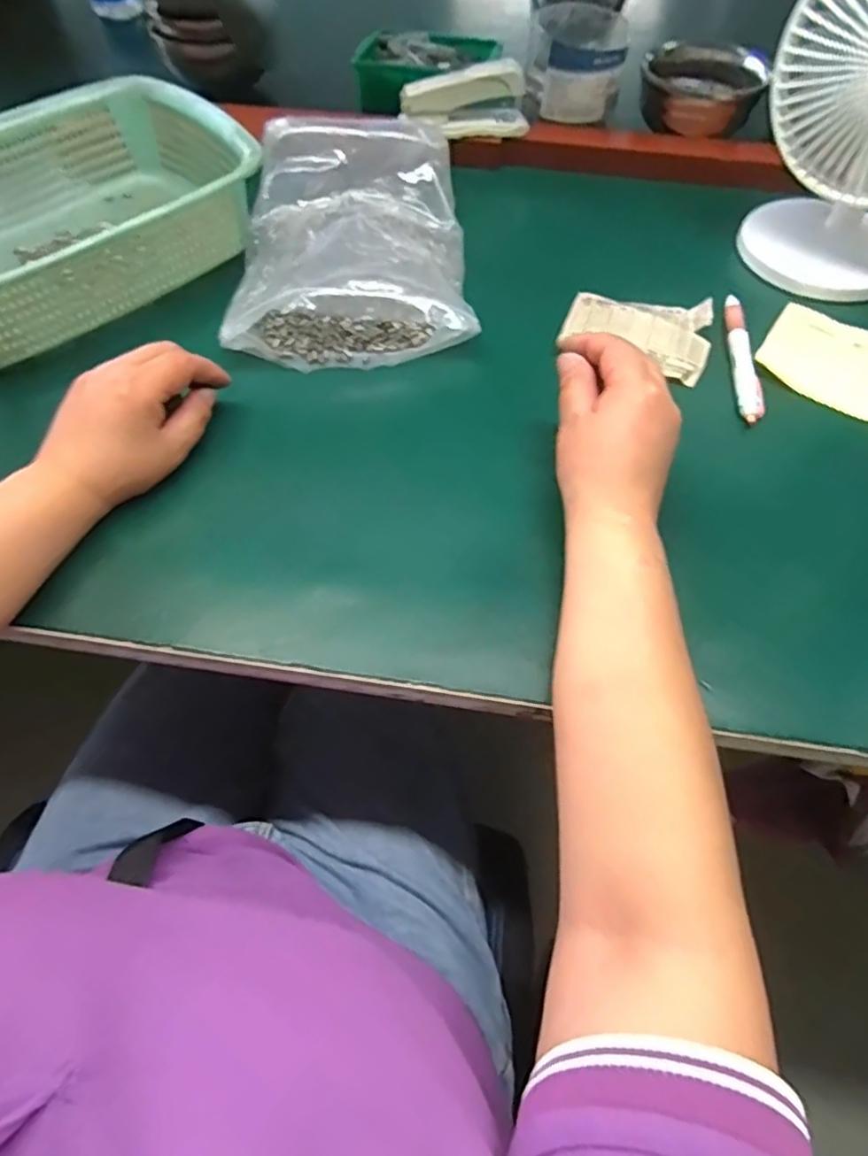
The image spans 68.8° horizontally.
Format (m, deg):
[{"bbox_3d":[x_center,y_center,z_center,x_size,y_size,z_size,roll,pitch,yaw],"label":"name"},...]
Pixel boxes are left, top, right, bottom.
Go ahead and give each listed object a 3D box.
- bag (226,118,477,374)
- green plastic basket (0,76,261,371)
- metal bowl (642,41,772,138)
[{"bbox_3d":[-0.065,-0.281,0.515,0.185,0.059,0.243,-2,58,-2],"label":"bag"},{"bbox_3d":[-0.299,-0.288,0.509,0.297,0.080,0.225,-38,66,-22],"label":"green plastic basket"},{"bbox_3d":[0.275,-0.507,0.658,0.122,0.051,0.108,13,59,7],"label":"metal bowl"}]

